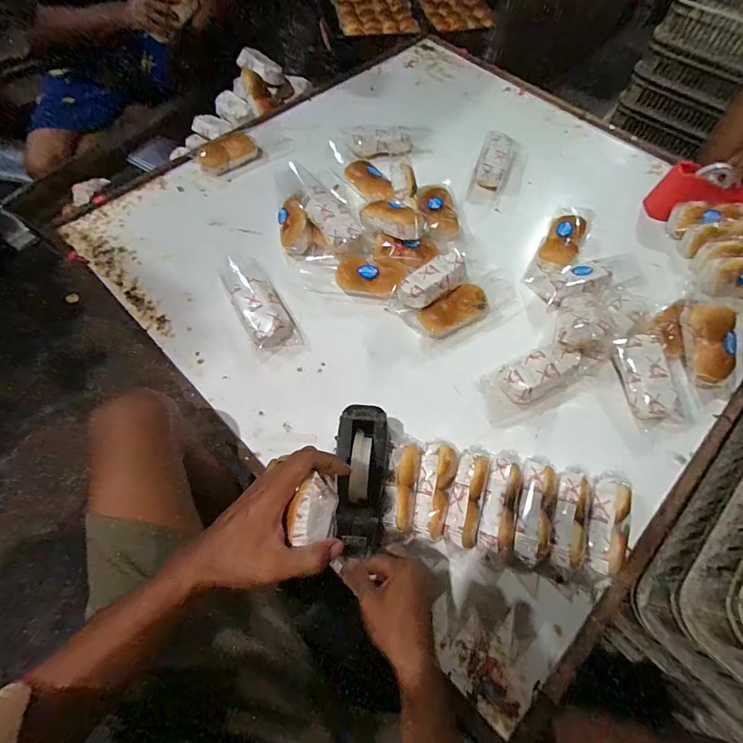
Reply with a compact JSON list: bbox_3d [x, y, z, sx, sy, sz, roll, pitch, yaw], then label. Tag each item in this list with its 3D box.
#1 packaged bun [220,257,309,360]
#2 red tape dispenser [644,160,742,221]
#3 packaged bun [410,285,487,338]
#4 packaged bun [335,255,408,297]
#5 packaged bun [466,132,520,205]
[{"bbox_3d":[-0.214,-0.132,0.727,0.091,0.047,0.237,-27,68,-13],"label":"packaged bun"},{"bbox_3d":[0.735,-0.380,0.841,0.212,0.096,0.084,10,65,4],"label":"red tape dispenser"},{"bbox_3d":[0.152,-0.110,0.719,0.142,0.048,0.064,-25,67,-12],"label":"packaged bun"},{"bbox_3d":[-0.001,-0.184,0.748,0.131,0.048,0.080,16,65,7],"label":"packaged bun"},{"bbox_3d":[0.289,-0.484,0.903,0.081,0.052,0.223,19,66,8],"label":"packaged bun"}]

